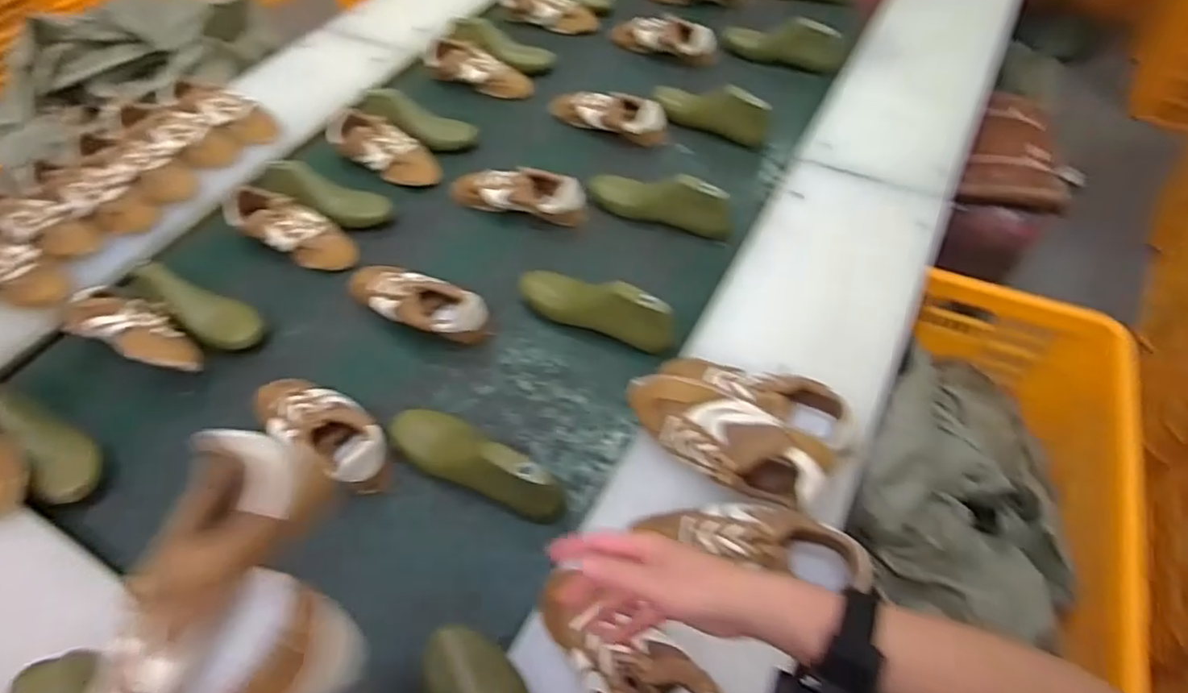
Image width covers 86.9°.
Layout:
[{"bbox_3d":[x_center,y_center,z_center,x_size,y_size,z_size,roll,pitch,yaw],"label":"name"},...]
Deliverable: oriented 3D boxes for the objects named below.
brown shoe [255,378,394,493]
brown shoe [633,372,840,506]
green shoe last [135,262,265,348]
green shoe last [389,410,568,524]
[{"bbox_3d":[-0.349,0.096,0.794,0.241,0.086,0.082,27,59,21],"label":"brown shoe"},{"bbox_3d":[0.143,0.101,0.698,0.235,0.067,0.089,30,60,22],"label":"brown shoe"},{"bbox_3d":[-0.588,-0.067,0.929,0.222,0.073,0.082,29,60,22],"label":"green shoe last"},{"bbox_3d":[-0.144,0.148,0.750,0.245,0.096,0.072,23,58,18],"label":"green shoe last"}]

